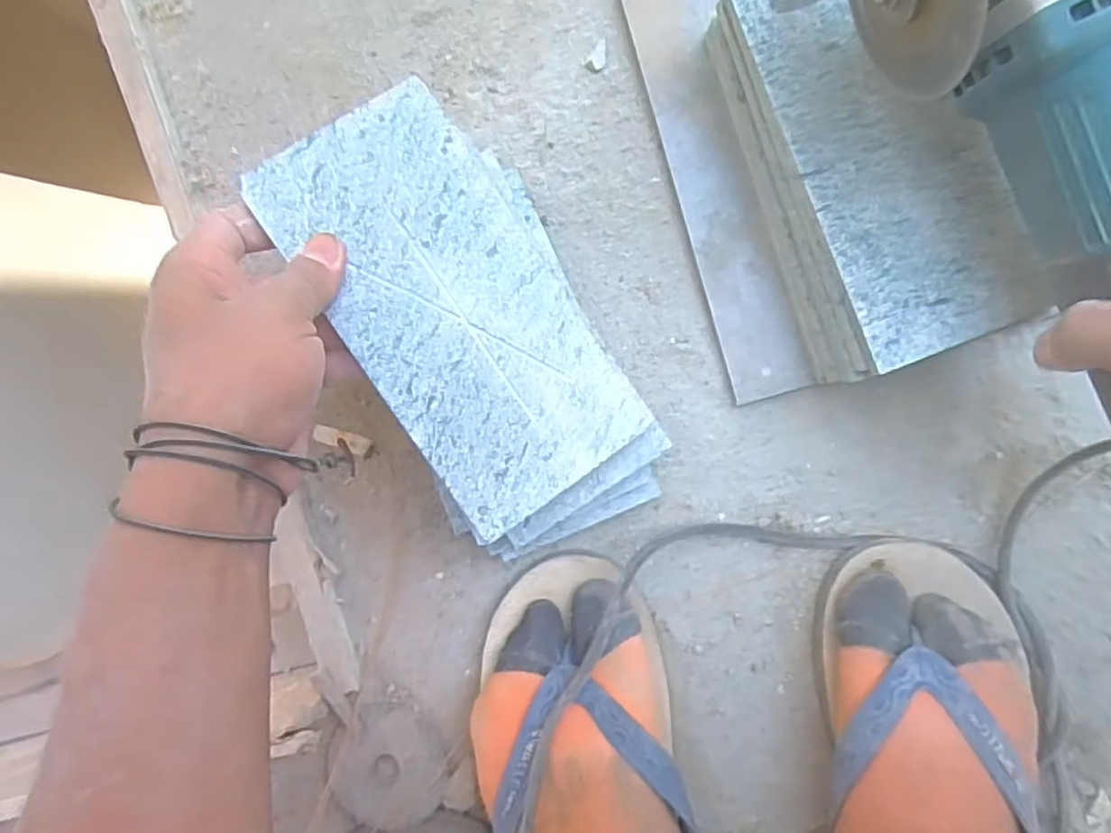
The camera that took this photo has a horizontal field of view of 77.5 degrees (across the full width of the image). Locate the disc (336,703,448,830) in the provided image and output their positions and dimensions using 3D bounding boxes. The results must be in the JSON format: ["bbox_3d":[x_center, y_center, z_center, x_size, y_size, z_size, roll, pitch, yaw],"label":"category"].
[{"bbox_3d":[-0.099,0.214,0.420,0.065,0.008,0.074,11,94,4],"label":"disc"}]

